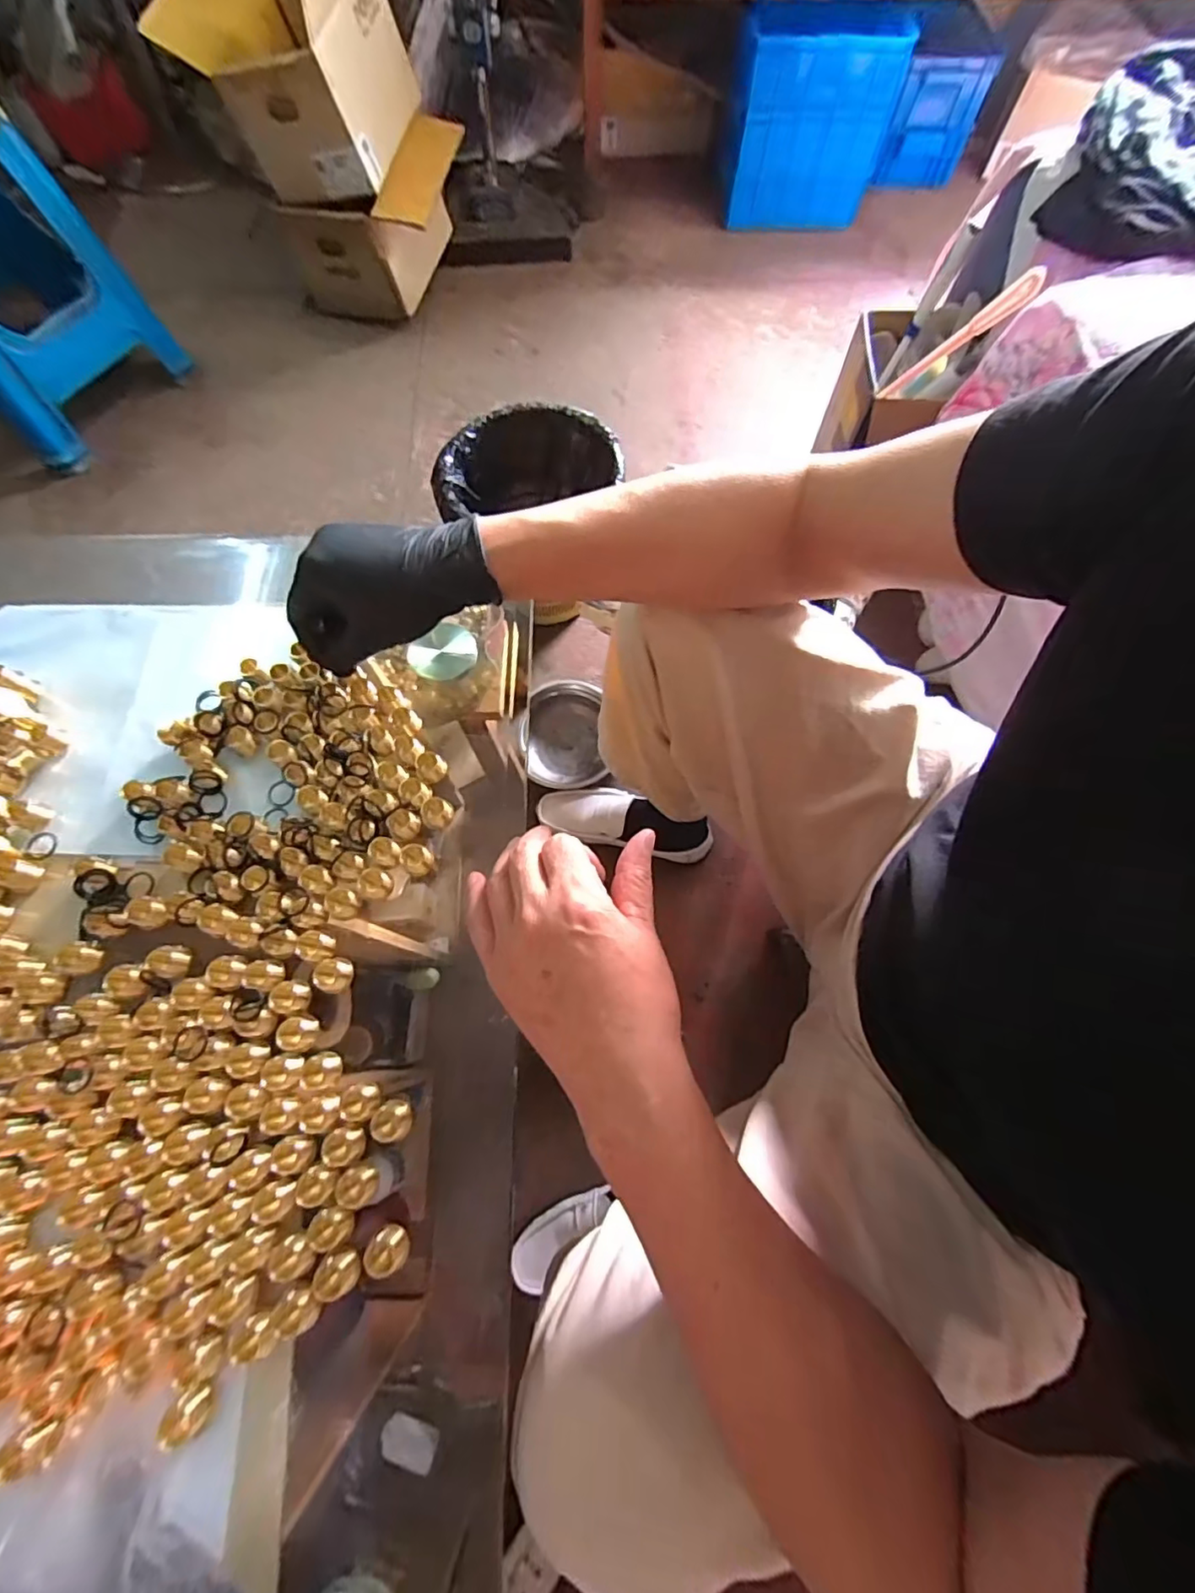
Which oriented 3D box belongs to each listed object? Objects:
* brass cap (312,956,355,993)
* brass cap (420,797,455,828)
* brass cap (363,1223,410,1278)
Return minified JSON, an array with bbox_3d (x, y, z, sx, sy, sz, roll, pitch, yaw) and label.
[{"bbox_3d":[-0.165,0.111,0.358,0.018,0.018,0.021,9,69,4],"label":"brass cap"},{"bbox_3d":[-0.112,0.012,0.401,0.019,0.013,0.021,33,73,12],"label":"brass cap"},{"bbox_3d":[-0.112,0.242,0.306,0.018,0.017,0.022,-41,74,-14],"label":"brass cap"}]

